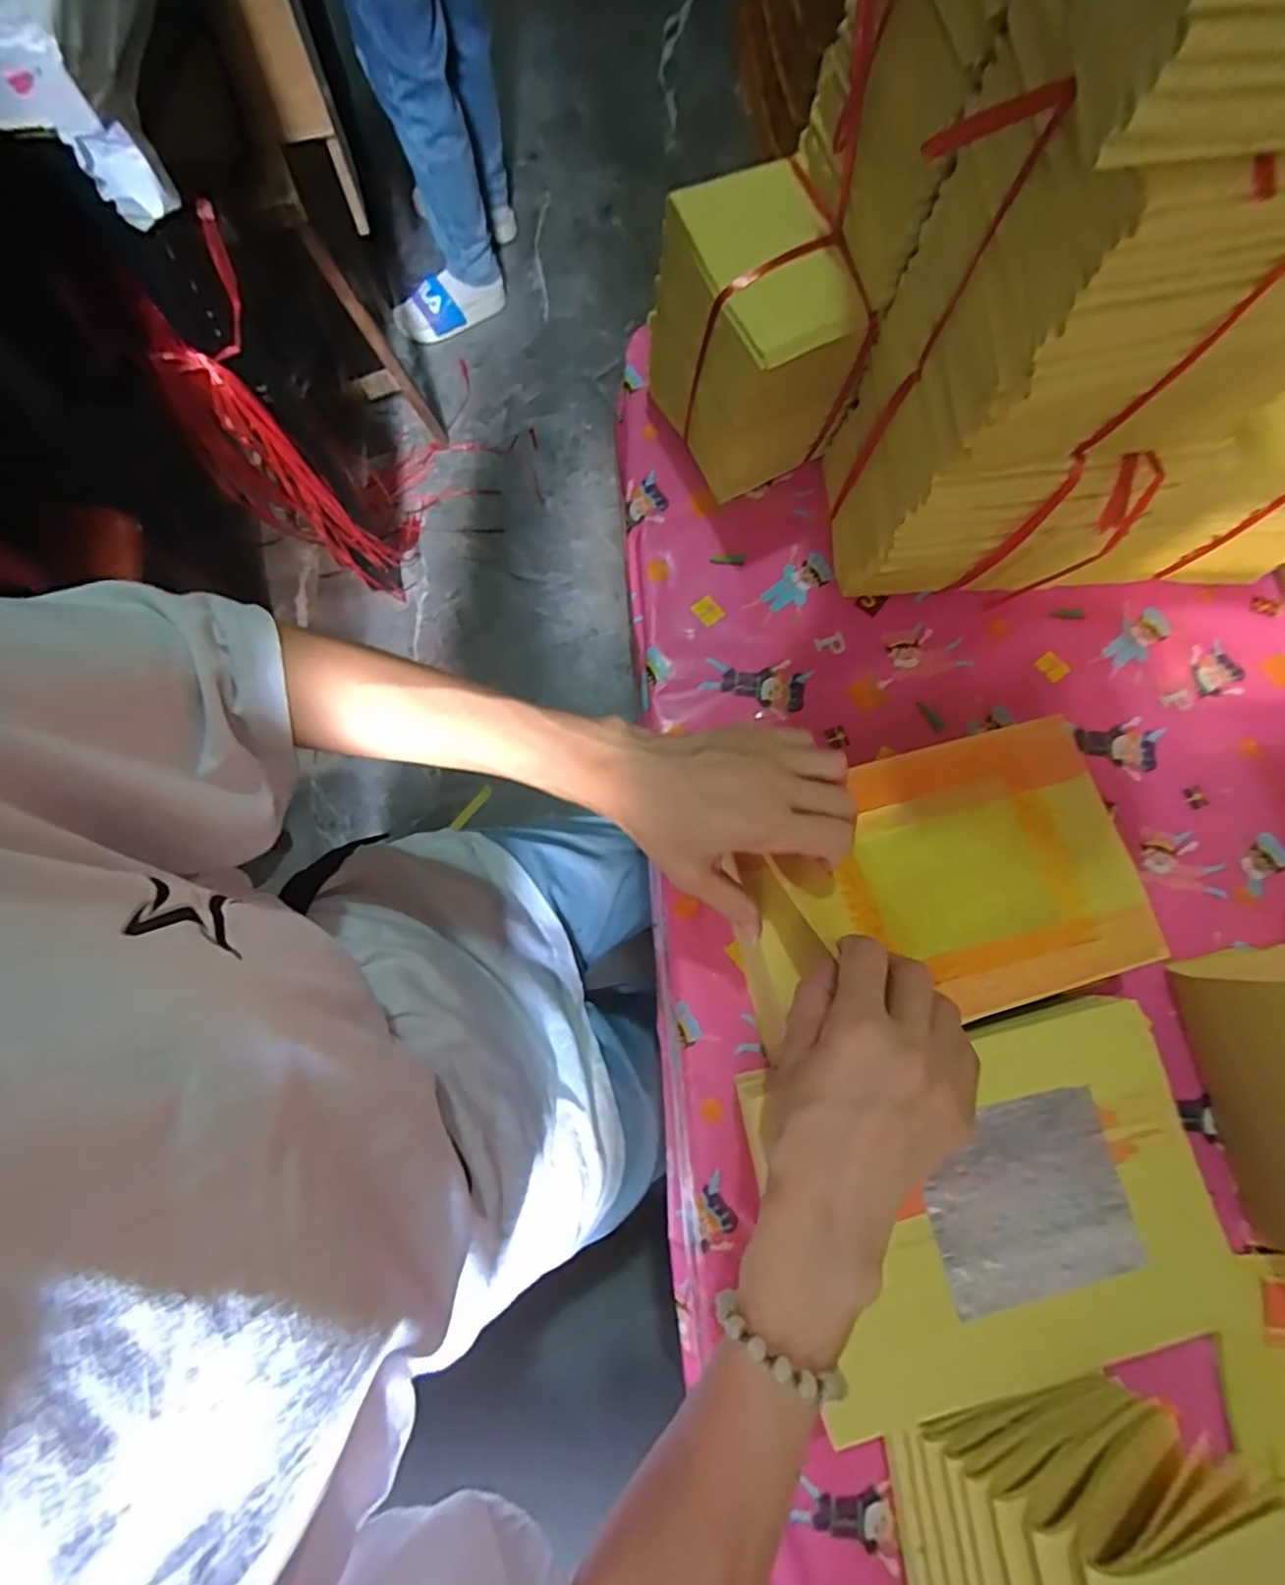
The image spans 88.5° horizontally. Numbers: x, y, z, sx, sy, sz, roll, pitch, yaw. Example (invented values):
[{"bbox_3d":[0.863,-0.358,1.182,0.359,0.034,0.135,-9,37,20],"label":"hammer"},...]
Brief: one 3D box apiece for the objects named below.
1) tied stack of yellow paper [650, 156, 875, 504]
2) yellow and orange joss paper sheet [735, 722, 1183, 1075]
[{"bbox_3d":[0.074,-0.293,0.453,0.092,0.157,0.129,-26,79,-7],"label":"tied stack of yellow paper"},{"bbox_3d":[0.176,0.051,0.384,0.243,0.044,0.155,-15,78,-4],"label":"yellow and orange joss paper sheet"}]

